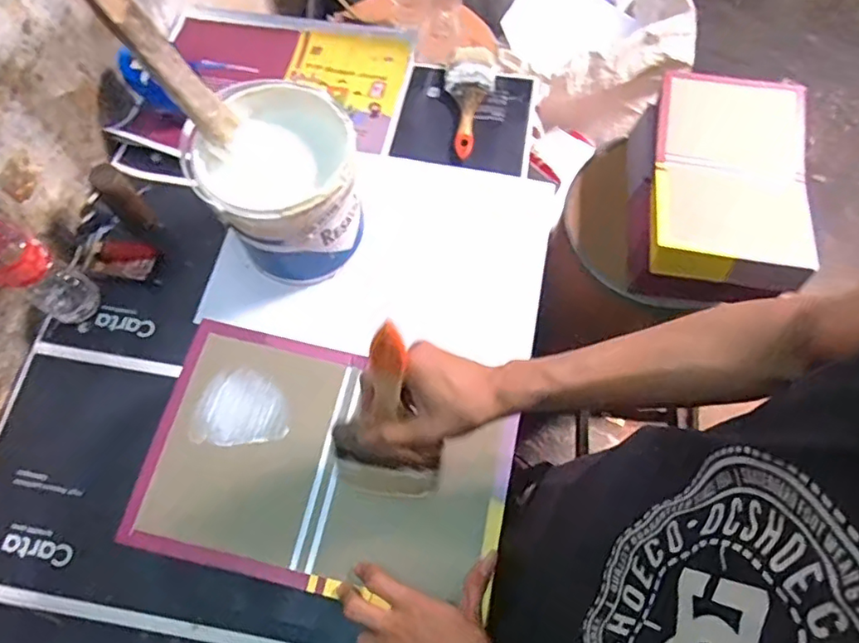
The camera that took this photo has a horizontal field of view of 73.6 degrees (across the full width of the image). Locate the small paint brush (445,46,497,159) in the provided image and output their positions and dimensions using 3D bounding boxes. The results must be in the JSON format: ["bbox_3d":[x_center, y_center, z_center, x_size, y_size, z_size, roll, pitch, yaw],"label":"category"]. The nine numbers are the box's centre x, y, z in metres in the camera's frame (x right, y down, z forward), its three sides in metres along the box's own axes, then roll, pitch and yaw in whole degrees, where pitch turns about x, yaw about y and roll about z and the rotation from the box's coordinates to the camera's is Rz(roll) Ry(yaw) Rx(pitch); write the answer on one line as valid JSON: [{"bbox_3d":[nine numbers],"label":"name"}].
[{"bbox_3d":[0.059,-0.339,0.886,0.076,0.026,0.198,6,68,3],"label":"small paint brush"}]

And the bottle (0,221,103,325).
[{"bbox_3d":[-0.479,-0.068,0.675,0.061,0.232,0.063,33,72,13],"label":"bottle"}]

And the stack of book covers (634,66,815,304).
[{"bbox_3d":[0.488,-0.230,0.986,0.264,0.167,0.367,10,68,4],"label":"stack of book covers"}]

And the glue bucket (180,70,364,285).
[{"bbox_3d":[-0.179,-0.164,0.725,0.178,0.185,0.185,-35,72,-13],"label":"glue bucket"}]

